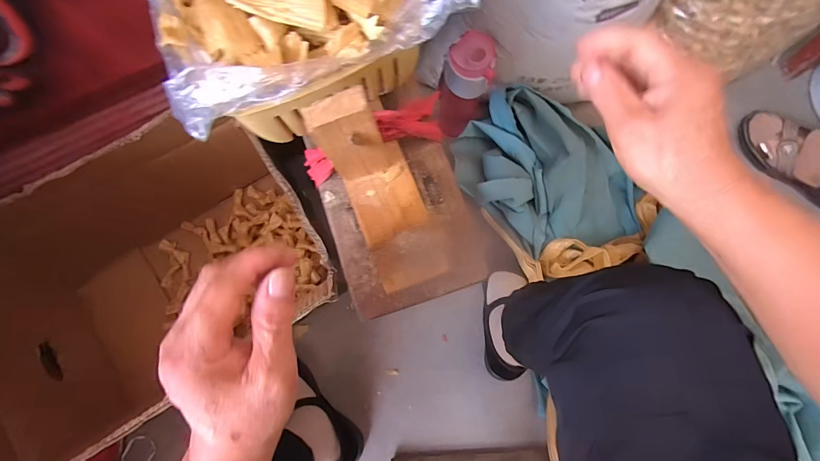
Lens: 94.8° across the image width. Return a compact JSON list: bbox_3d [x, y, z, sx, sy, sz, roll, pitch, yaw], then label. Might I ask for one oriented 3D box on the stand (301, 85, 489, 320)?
[{"bbox_3d":[-0.010,-0.022,0.296,0.126,0.124,0.154,-19,78,-4],"label":"stand"}]

